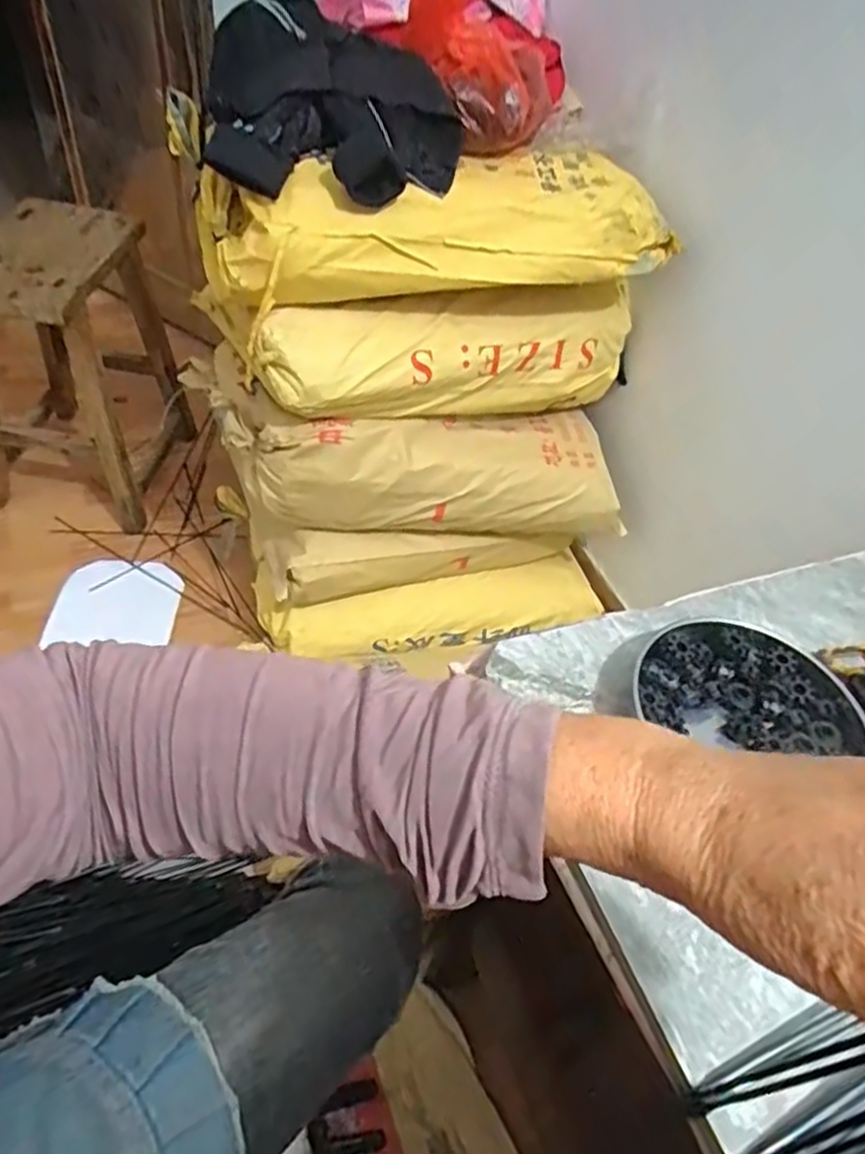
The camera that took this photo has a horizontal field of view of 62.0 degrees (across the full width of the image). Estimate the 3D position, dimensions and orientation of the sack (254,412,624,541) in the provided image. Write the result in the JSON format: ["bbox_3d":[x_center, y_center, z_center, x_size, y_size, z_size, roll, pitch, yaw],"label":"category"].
[{"bbox_3d":[0.017,-0.171,1.157,0.600,0.180,0.168,-1,48,-21],"label":"sack"}]

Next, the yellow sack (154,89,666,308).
[{"bbox_3d":[0.021,-0.451,0.942,0.615,0.129,0.181,-13,51,-20],"label":"yellow sack"}]

